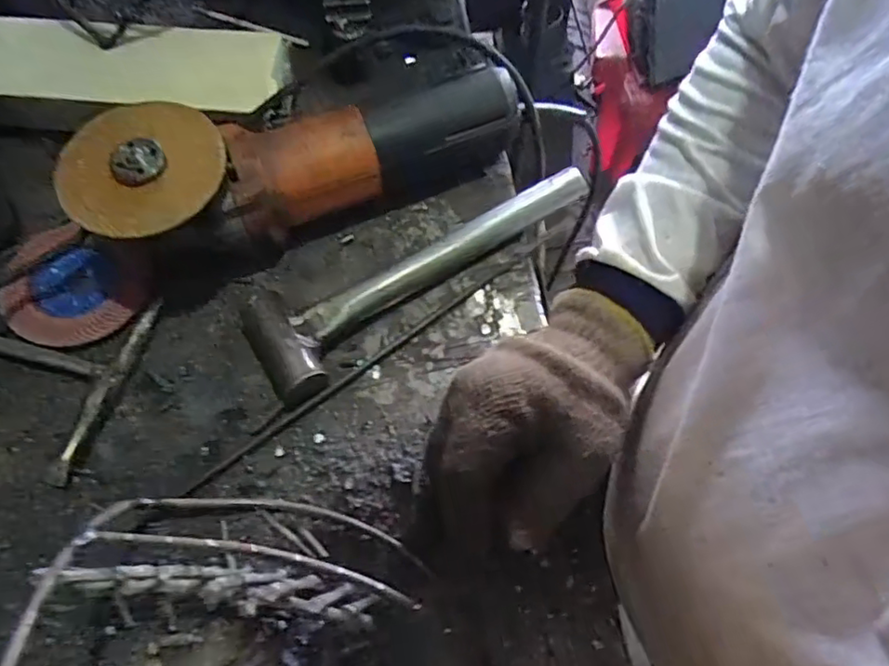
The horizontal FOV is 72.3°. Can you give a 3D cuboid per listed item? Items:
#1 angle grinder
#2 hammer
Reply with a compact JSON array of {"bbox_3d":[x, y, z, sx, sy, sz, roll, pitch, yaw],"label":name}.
[{"bbox_3d":[-0.088,-0.121,0.404,0.283,0.094,0.092,-27,67,-14],"label":"angle grinder"},{"bbox_3d":[-0.017,-0.051,0.412,0.248,0.028,0.065,-35,68,-15],"label":"hammer"}]

